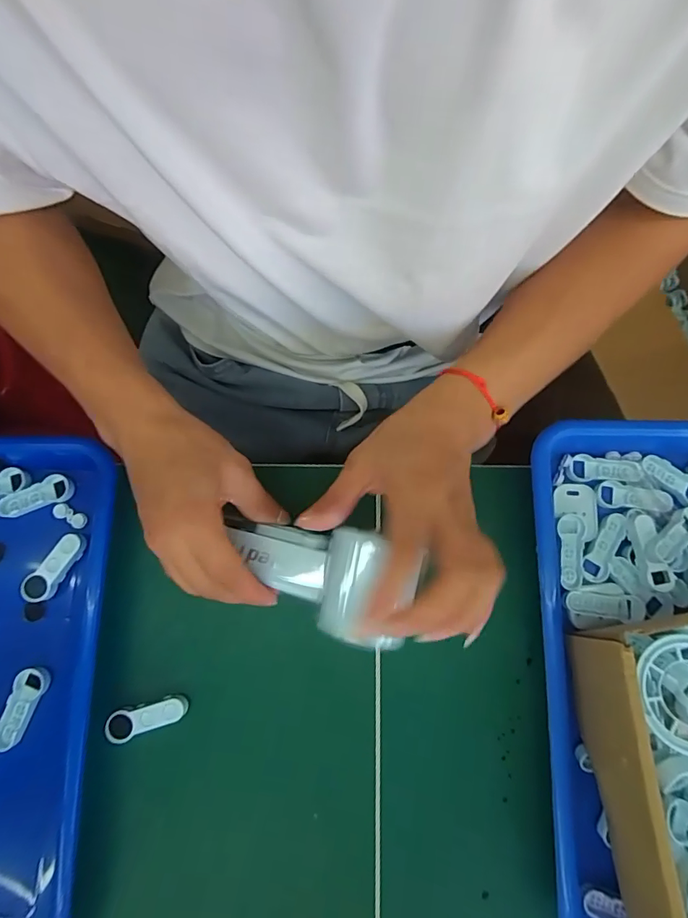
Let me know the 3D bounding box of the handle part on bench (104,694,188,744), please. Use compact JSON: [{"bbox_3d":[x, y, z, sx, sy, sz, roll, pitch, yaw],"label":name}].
[{"bbox_3d":[-0.128,0.166,0.304,0.050,0.007,0.019,-21,80,-3],"label":"handle part on bench"}]

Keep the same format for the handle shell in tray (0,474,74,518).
[{"bbox_3d":[-0.218,0.027,0.333,0.051,0.007,0.019,-24,80,-4],"label":"handle shell in tray"}]

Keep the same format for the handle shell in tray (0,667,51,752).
[{"bbox_3d":[-0.210,0.161,0.305,0.019,0.006,0.050,20,81,4],"label":"handle shell in tray"}]

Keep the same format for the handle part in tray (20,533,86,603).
[{"bbox_3d":[-0.196,0.073,0.320,0.018,0.009,0.051,37,82,7],"label":"handle part in tray"}]

